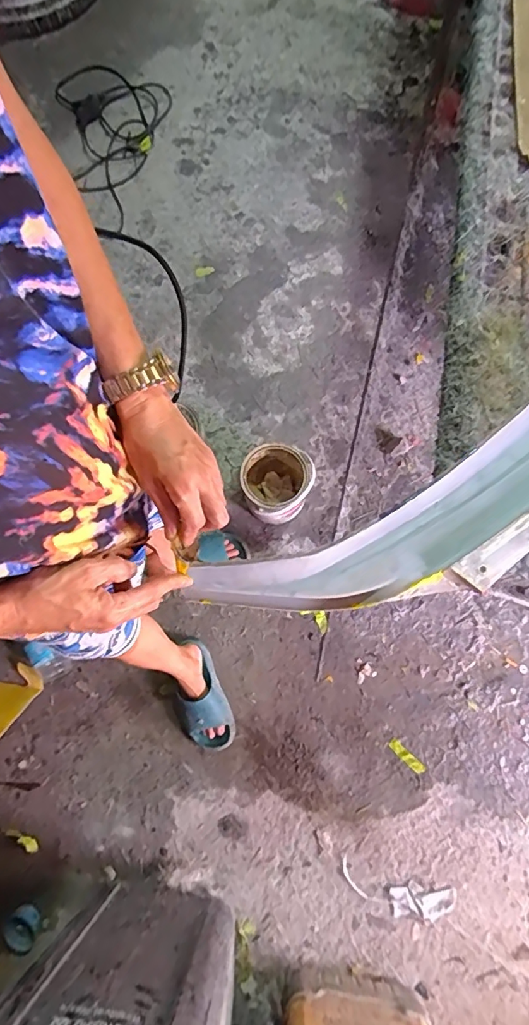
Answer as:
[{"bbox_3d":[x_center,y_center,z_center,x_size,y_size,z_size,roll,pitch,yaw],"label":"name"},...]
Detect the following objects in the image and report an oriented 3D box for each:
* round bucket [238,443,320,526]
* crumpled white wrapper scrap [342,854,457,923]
[{"bbox_3d":[0.033,-0.064,1.271,0.170,0.211,0.183,0,77,2],"label":"round bucket"},{"bbox_3d":[0.308,0.885,1.147,0.266,0.005,0.083,13,77,5],"label":"crumpled white wrapper scrap"}]

